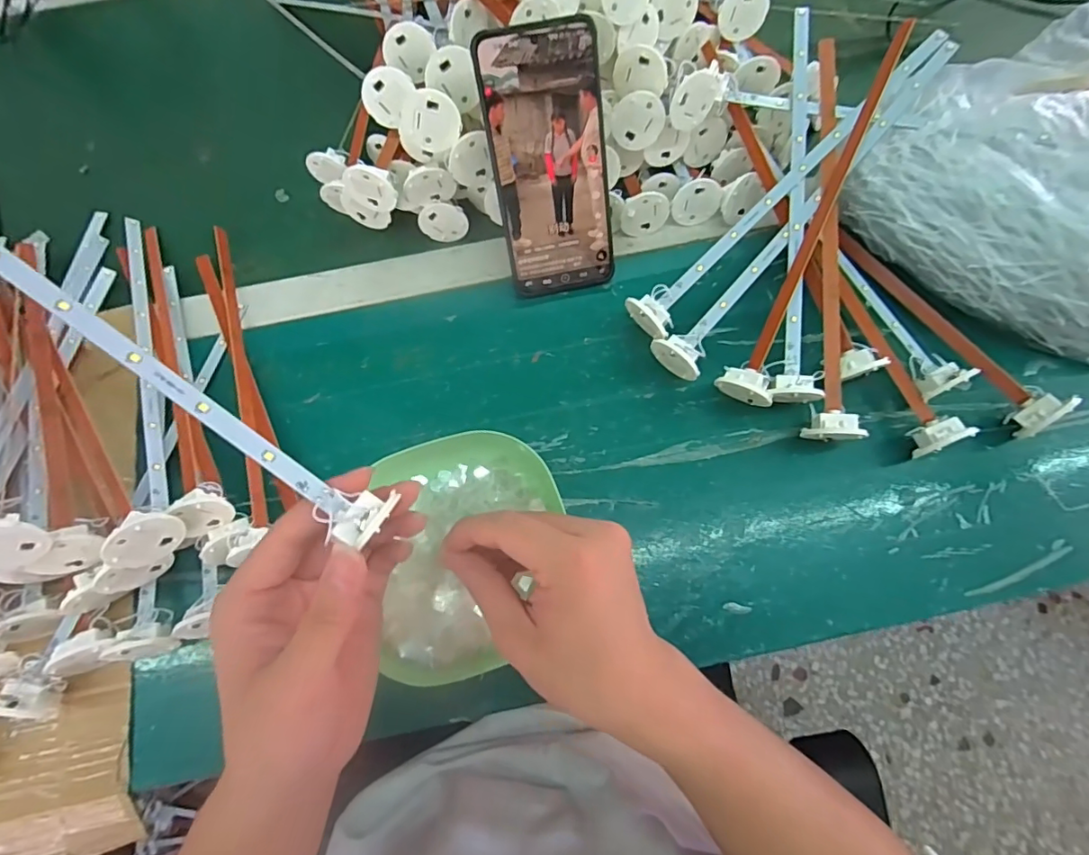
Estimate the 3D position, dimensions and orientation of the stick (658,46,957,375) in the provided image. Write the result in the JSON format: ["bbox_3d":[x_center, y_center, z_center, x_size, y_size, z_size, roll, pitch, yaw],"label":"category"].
[{"bbox_3d":[0.184,-0.151,0.363,0.032,0.032,0.287,41,89,15],"label":"stick"}]

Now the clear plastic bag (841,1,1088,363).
[{"bbox_3d":[0.367,-0.183,0.367,0.206,0.117,0.225,38,77,14],"label":"clear plastic bag"}]

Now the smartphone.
[{"bbox_3d":[0.005,-0.175,0.359,0.077,0.164,0.004,-12,33,-3],"label":"smartphone"}]

